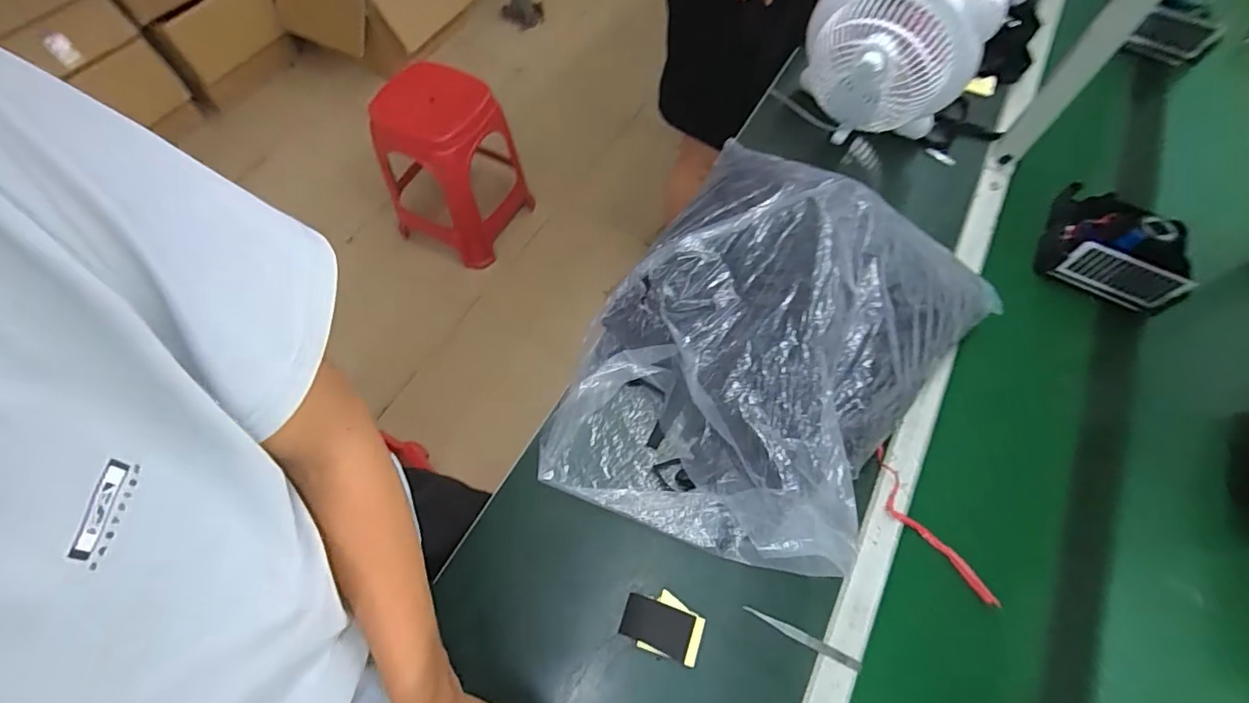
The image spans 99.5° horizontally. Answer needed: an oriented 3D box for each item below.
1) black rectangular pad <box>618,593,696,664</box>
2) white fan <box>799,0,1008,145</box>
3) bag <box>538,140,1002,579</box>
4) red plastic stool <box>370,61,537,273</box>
[{"bbox_3d":[0.035,0.295,0.568,0.076,0.004,0.045,19,64,8],"label":"black rectangular pad"},{"bbox_3d":[0.392,-0.449,0.825,0.264,0.250,0.117,29,66,13],"label":"white fan"},{"bbox_3d":[0.180,-0.024,0.652,0.392,0.156,0.562,33,67,14],"label":"bag"},{"bbox_3d":[-0.492,-0.527,1.549,0.341,0.452,0.347,18,64,8],"label":"red plastic stool"}]

